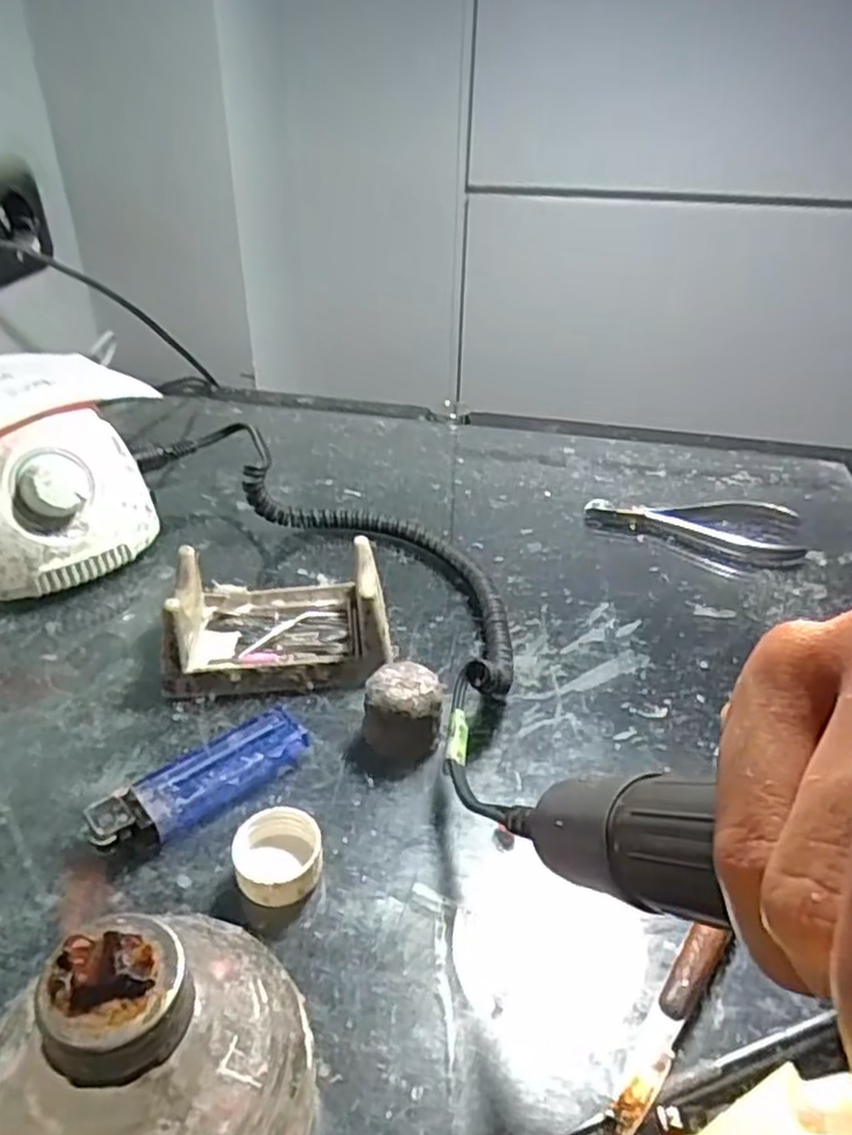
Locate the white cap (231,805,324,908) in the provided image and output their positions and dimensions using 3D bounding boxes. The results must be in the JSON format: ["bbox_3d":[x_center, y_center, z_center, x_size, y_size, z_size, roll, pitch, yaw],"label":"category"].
[{"bbox_3d":[-0.050,0.098,0.256,0.028,0.016,0.035,-8,35,-14],"label":"white cap"}]

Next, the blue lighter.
[{"bbox_3d":[-0.082,0.080,0.282,0.080,0.014,0.024,-26,42,-34],"label":"blue lighter"}]

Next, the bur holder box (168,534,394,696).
[{"bbox_3d":[-0.067,0.020,0.346,0.093,0.043,0.065,-3,34,-6],"label":"bur holder box"}]

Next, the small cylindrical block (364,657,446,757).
[{"bbox_3d":[-0.009,0.058,0.301,0.029,0.033,0.023,0,34,-3],"label":"small cylindrical block"}]

